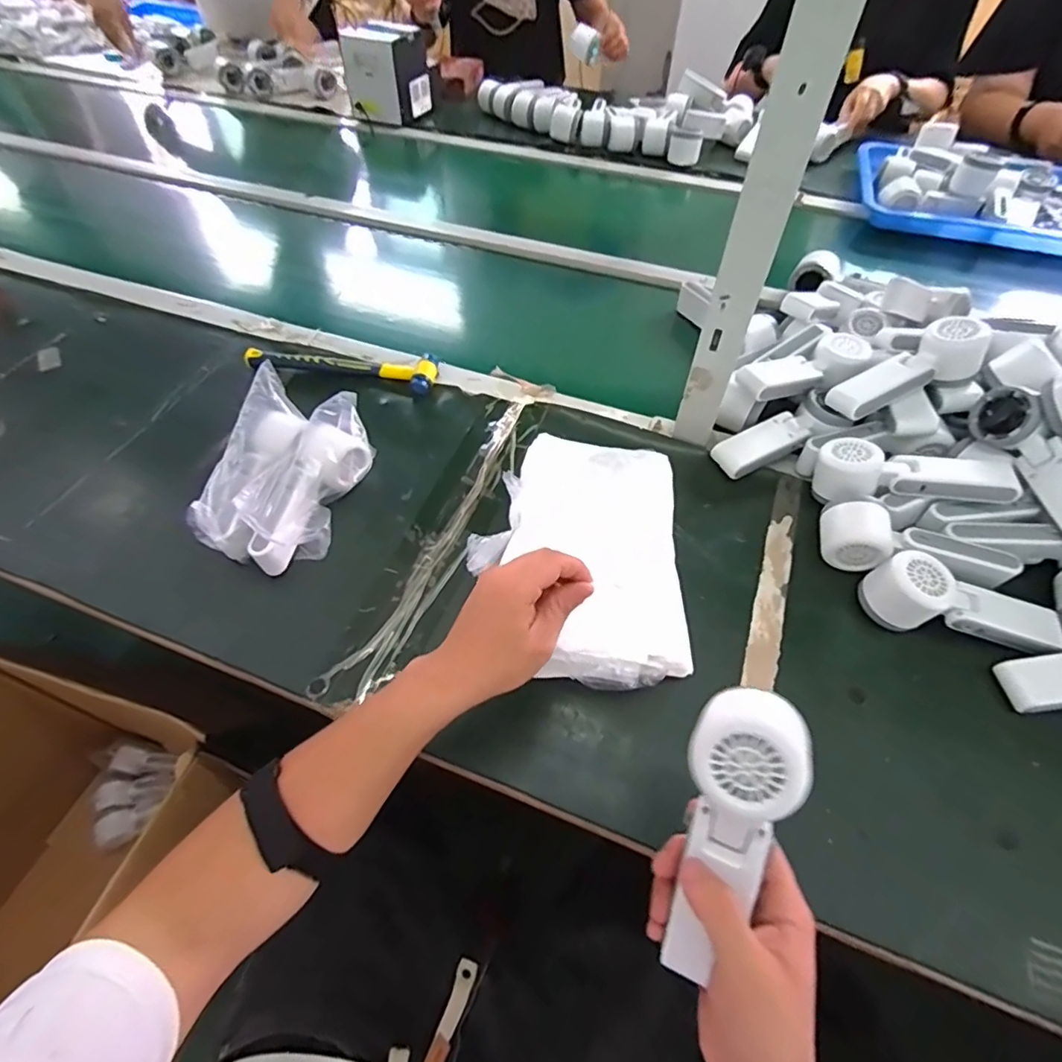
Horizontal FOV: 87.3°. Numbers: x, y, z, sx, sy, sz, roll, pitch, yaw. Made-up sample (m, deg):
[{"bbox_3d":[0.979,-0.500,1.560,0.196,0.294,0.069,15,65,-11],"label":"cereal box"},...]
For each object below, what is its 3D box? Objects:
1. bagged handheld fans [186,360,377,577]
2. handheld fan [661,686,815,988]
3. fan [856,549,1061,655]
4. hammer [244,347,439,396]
[{"bbox_3d":[-0.242,-0.056,0.562,0.120,0.091,0.192,10,55,7],"label":"bagged handheld fans"},{"bbox_3d":[0.106,0.170,0.305,0.055,0.027,0.165,13,100,9],"label":"handheld fan"},{"bbox_3d":[0.387,0.066,0.494,0.162,0.052,0.055,13,55,9],"label":"fan"},{"bbox_3d":[-0.238,-0.207,0.704,0.237,0.026,0.058,6,54,4],"label":"hammer"}]

